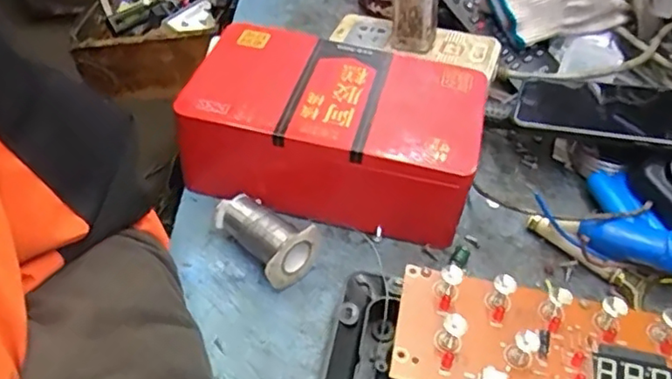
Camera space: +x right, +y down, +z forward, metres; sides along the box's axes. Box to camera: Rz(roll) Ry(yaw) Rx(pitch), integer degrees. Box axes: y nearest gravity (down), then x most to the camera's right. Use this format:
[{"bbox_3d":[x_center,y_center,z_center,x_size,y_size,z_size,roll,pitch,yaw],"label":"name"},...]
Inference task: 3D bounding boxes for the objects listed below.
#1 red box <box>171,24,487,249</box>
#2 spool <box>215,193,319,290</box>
[{"bbox_3d":[-0.001,-0.048,0.446,0.200,0.070,0.130,13,52,5],"label":"red box"},{"bbox_3d":[-0.046,0.028,0.401,0.040,0.039,0.066,-35,62,-28],"label":"spool"}]

